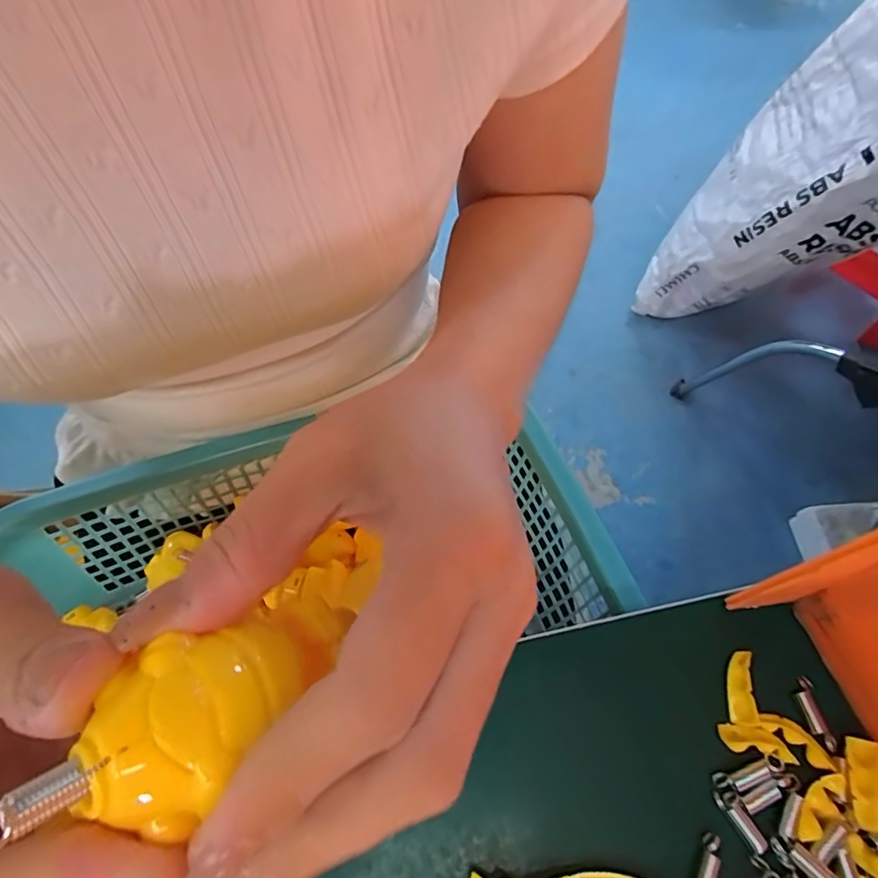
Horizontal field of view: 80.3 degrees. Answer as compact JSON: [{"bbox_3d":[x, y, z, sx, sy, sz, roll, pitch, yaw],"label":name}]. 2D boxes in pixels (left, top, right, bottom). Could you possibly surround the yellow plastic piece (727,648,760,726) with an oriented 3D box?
[{"bbox_3d":[0.130,0.106,0.224,0.009,0.007,0.029,9,62,3],"label":"yellow plastic piece"}]

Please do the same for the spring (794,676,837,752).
[{"bbox_3d":[0.158,0.115,0.219,0.008,0.004,0.027,-3,62,-3],"label":"spring"}]

